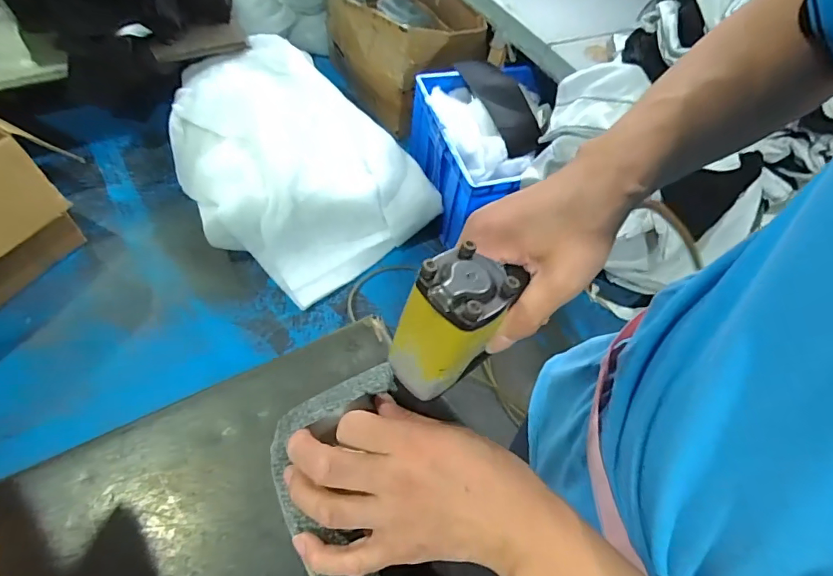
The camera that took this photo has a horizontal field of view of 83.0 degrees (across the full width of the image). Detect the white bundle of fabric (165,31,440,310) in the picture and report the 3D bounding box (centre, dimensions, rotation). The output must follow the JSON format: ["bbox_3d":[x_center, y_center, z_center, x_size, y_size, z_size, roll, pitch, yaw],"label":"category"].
[{"bbox_3d":[-0.434,-0.439,1.574,0.676,0.287,0.888,-30,64,-23],"label":"white bundle of fabric"}]

